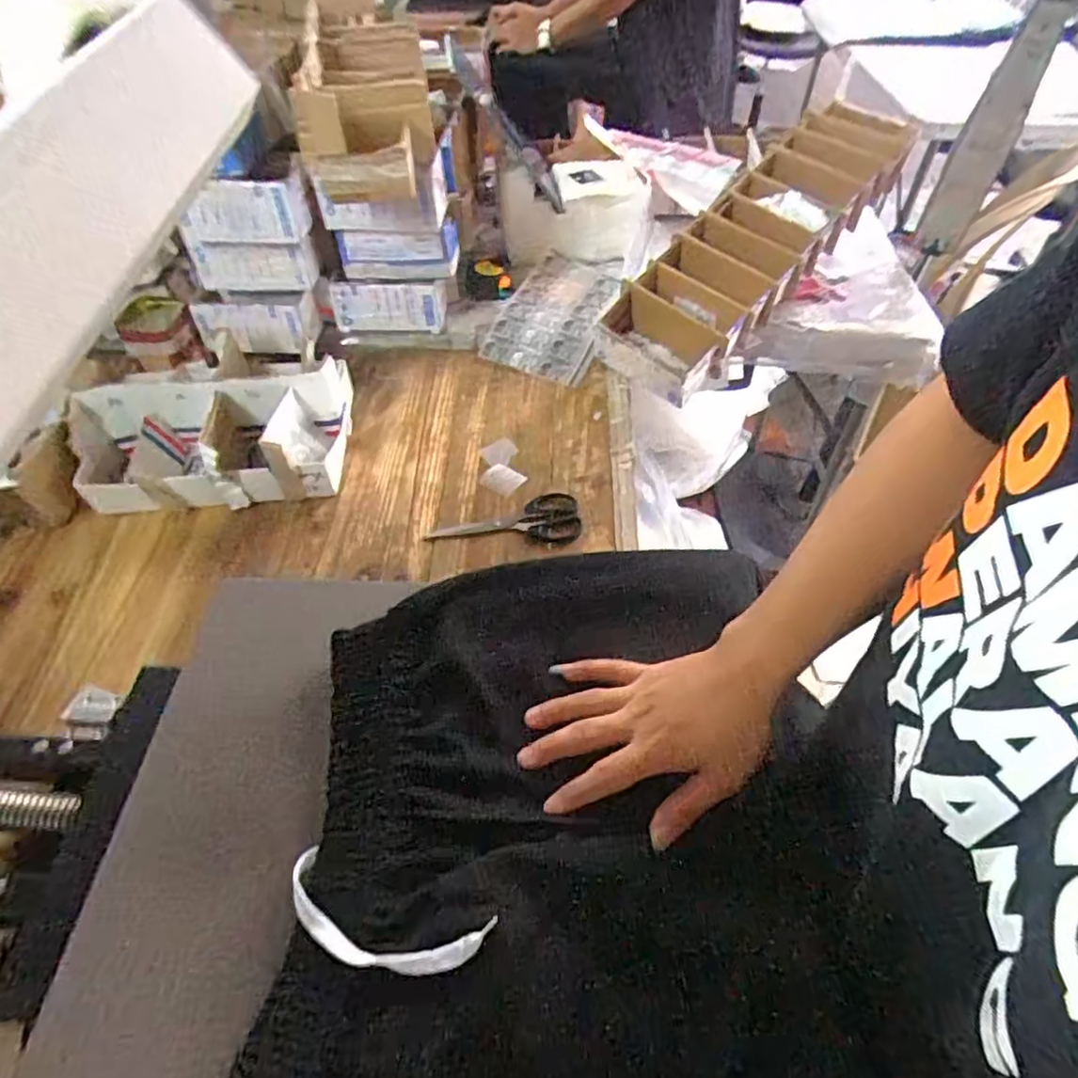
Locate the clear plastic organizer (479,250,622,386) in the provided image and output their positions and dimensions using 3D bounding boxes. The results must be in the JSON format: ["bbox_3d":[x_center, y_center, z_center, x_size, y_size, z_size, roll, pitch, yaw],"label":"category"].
[{"bbox_3d":[0.028,-0.348,0.982,0.156,0.022,0.247,20,63,11],"label":"clear plastic organizer"}]

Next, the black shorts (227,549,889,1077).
[{"bbox_3d":[0.019,0.182,0.426,0.340,0.055,0.439,2,51,3],"label":"black shorts"}]

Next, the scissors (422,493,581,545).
[{"bbox_3d":[-0.040,-0.017,0.746,0.174,0.008,0.073,-10,51,-7],"label":"scissors"}]

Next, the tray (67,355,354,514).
[{"bbox_3d":[-0.397,-0.126,0.777,0.308,0.111,0.159,-7,51,-4],"label":"tray"}]

